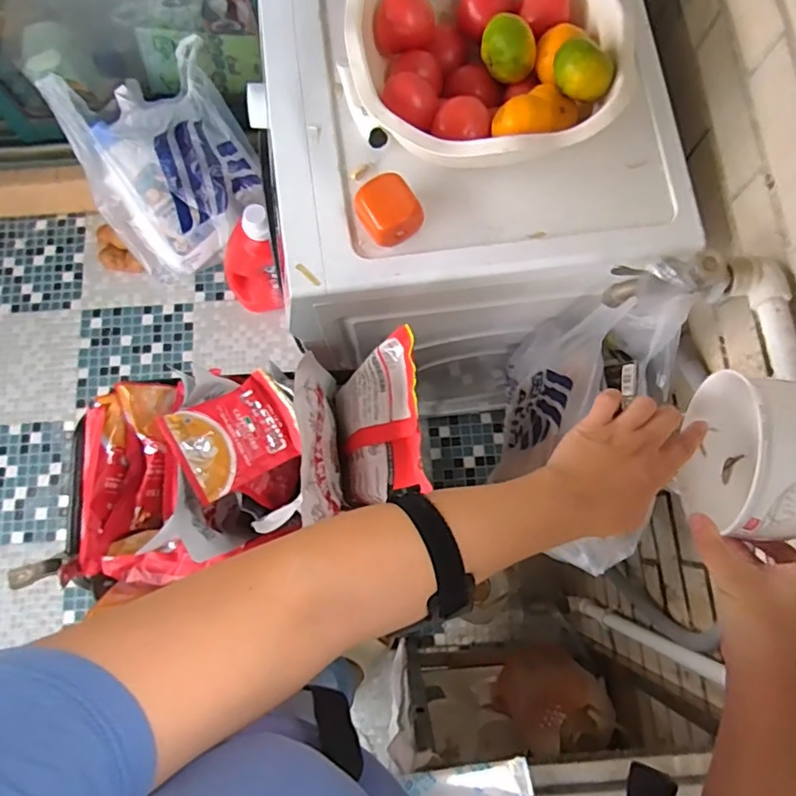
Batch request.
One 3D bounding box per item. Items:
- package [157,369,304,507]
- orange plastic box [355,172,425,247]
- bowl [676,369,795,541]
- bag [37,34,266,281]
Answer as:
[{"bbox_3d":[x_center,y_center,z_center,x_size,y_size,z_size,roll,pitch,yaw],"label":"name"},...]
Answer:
[{"bbox_3d":[-0.150,0.035,0.515,0.106,0.019,0.083,-30,97,-18],"label":"package"},{"bbox_3d":[-0.012,-0.199,0.591,0.059,0.041,0.066,-29,78,-7],"label":"orange plastic box"},{"bbox_3d":[0.269,0.044,0.430,0.055,0.136,0.124,8,76,2],"label":"bowl"},{"bbox_3d":[-0.534,-0.531,1.333,0.371,0.433,0.320,-34,78,-8],"label":"bag"}]

